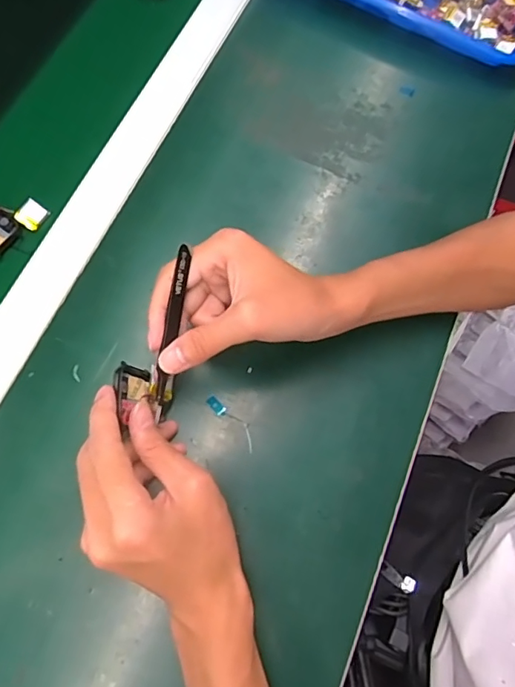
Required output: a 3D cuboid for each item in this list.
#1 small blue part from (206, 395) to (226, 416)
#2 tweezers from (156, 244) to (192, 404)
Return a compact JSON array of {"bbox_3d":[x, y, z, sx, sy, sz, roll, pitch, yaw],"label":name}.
[{"bbox_3d":[-0.031,0.047,0.385,0.016,0.004,0.008,44,75,8],"label":"small blue part"},{"bbox_3d":[-0.057,-0.012,0.337,0.010,0.012,0.103,12,95,3],"label":"tweezers"}]

